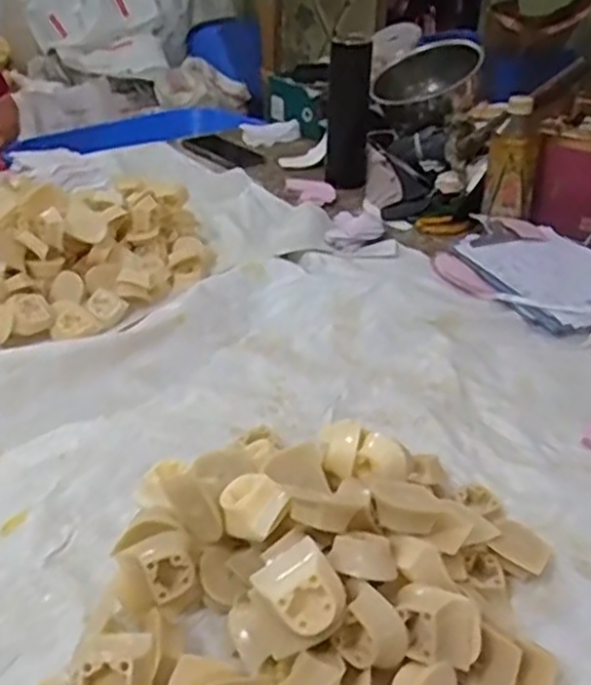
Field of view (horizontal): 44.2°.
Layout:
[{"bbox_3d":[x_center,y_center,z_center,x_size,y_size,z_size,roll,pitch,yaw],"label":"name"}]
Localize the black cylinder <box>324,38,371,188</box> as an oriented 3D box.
[{"bbox_3d":[0.082,-0.350,1.124,0.066,0.211,0.049,4,32,4],"label":"black cylinder"}]

